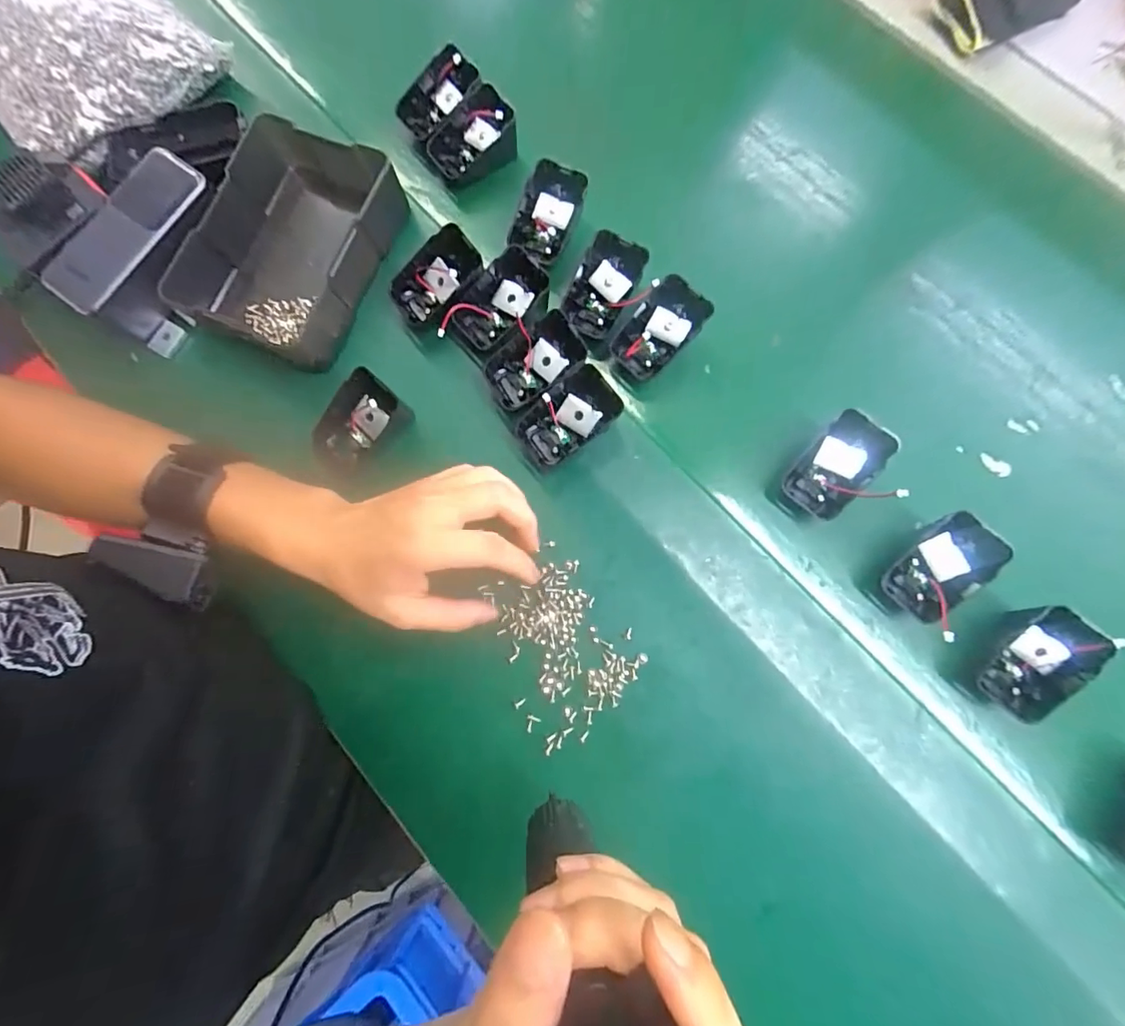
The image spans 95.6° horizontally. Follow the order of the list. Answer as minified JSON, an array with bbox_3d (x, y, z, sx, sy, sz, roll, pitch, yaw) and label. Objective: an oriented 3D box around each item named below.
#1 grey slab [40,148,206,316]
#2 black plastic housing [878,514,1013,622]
[{"bbox_3d":[-0.312,-0.202,0.364,0.050,0.009,0.130,34,84,-1],"label":"grey slab"},{"bbox_3d":[0.244,0.036,0.330,0.064,0.038,0.046,-42,82,-6],"label":"black plastic housing"}]

